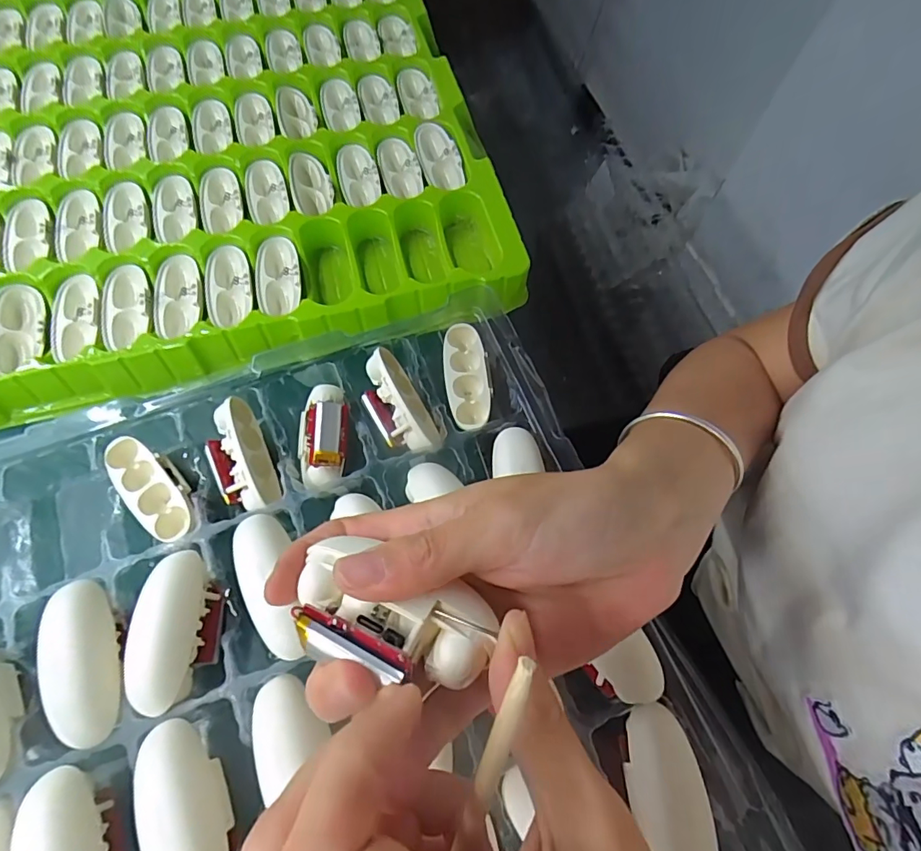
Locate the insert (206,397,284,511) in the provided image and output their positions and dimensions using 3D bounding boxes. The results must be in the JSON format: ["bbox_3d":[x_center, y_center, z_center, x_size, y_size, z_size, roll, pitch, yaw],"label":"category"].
[{"bbox_3d":[-0.118,0.017,0.258,0.027,0.020,0.060,-23,69,-10],"label":"insert"}]

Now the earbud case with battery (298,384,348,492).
[{"bbox_3d":[-0.075,0.005,0.263,0.026,0.015,0.063,-1,67,-1],"label":"earbud case with battery"}]

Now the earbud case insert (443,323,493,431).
[{"bbox_3d":[0.004,-0.027,0.279,0.026,0.013,0.064,-3,67,-2],"label":"earbud case insert"}]

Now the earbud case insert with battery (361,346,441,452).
[{"bbox_3d":[-0.035,-0.013,0.268,0.028,0.017,0.063,-26,71,-12],"label":"earbud case insert with battery"}]

